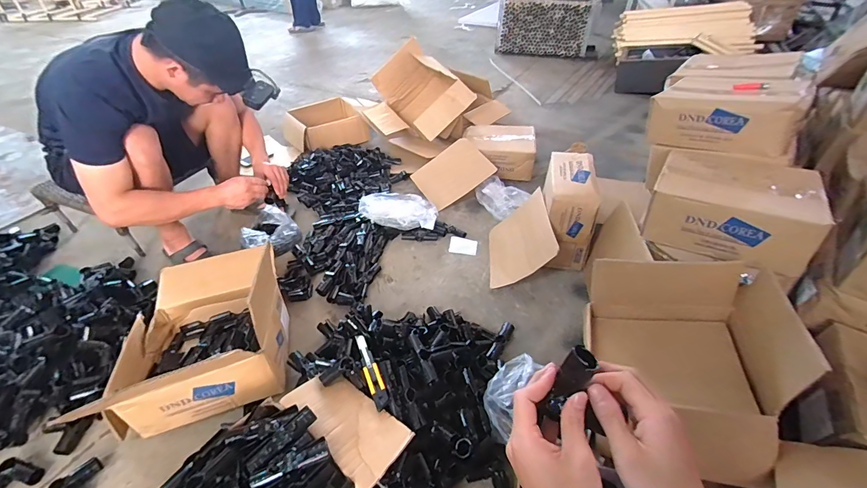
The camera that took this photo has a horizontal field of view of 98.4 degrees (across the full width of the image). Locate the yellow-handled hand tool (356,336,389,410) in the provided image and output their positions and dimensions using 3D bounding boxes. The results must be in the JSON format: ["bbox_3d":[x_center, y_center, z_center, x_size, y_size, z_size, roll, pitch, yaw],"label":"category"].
[{"bbox_3d":[-0.139,0.275,0.828,0.033,0.013,0.189,-17,44,-19],"label":"yellow-handled hand tool"}]

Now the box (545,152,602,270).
[{"bbox_3d":[0.445,-0.122,1.250,0.153,0.256,0.320,10,42,12],"label":"box"}]

